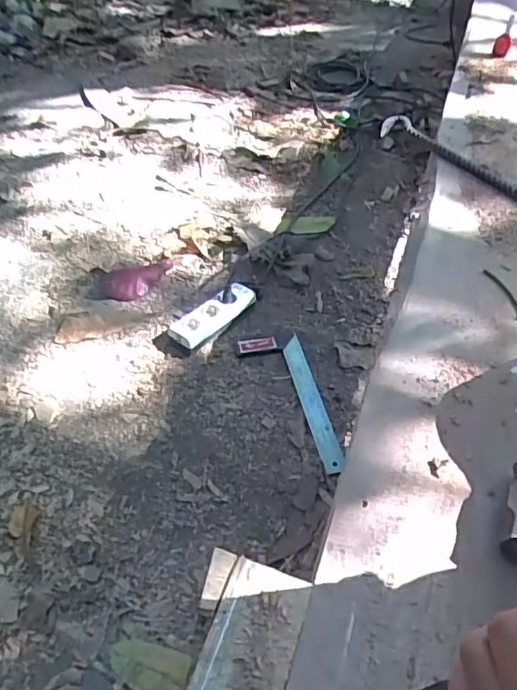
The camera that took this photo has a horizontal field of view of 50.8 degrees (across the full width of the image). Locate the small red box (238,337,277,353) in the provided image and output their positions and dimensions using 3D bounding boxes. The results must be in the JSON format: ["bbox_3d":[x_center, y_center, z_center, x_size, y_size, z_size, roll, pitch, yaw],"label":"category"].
[{"bbox_3d":[-0.002,-0.003,1.026,0.071,0.006,0.034,-4,47,-9],"label":"small red box"}]

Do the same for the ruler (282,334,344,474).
[{"bbox_3d":[0.092,0.096,0.943,0.037,0.010,0.276,-8,50,-12],"label":"ruler"}]

